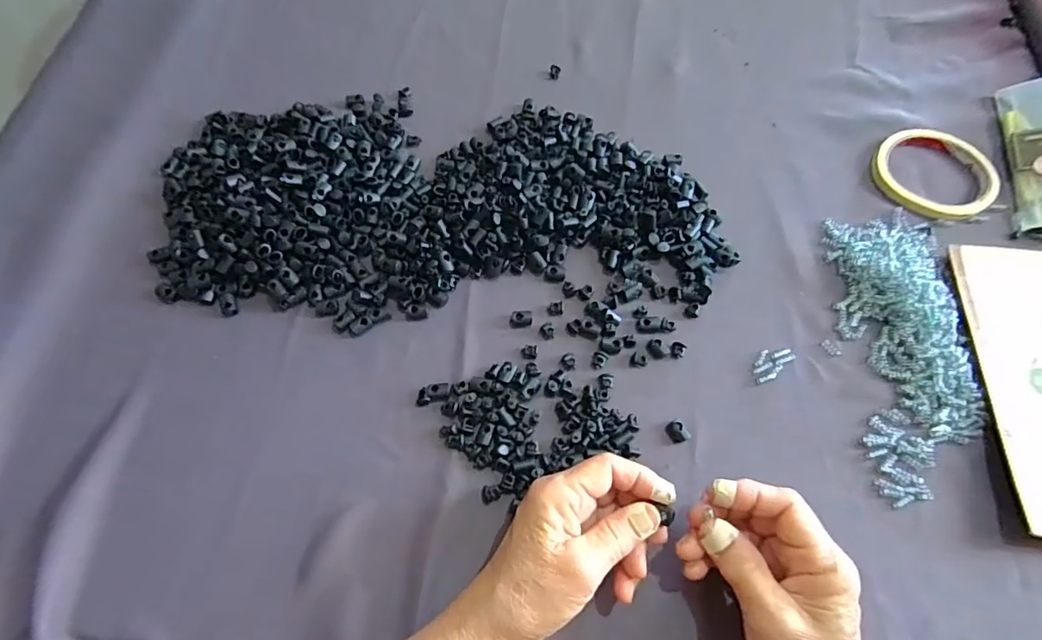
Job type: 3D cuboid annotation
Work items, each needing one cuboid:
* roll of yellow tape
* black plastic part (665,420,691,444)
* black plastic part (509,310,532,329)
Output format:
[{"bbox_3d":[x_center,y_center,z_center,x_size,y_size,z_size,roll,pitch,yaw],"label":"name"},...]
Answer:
[{"bbox_3d":[0.343,-0.122,0.433,0.094,0.012,0.083,6,66,0],"label":"roll of yellow tape"},{"bbox_3d":[0.103,0.073,0.344,0.012,0.008,0.014,-16,67,-9],"label":"black plastic part"},{"bbox_3d":[0.000,-0.001,0.374,0.016,0.006,0.012,-1,66,-3],"label":"black plastic part"}]

